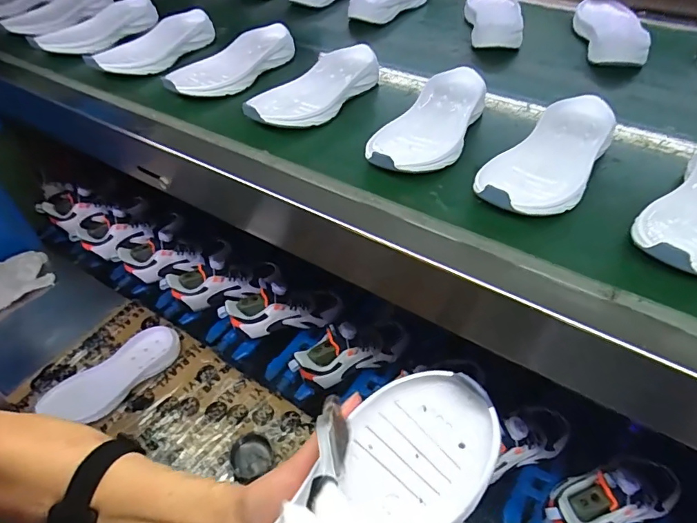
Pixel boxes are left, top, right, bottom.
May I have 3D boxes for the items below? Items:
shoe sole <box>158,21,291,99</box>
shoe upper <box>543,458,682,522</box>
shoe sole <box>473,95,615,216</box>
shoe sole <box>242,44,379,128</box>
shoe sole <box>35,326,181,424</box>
[{"bbox_3d":[-0.161,-0.280,0.633,0.090,0.026,0.204,31,56,24],"label":"shoe sole"},{"bbox_3d":[0.344,0.297,0.580,0.203,0.082,0.076,-13,50,-11],"label":"shoe upper"},{"bbox_3d":[0.203,-0.104,0.456,0.091,0.034,0.202,30,55,23],"label":"shoe sole"},{"bbox_3d":[-0.040,-0.218,0.571,0.084,0.031,0.199,31,56,24],"label":"shoe sole"},{"bbox_3d":[-0.374,0.184,0.731,0.212,0.032,0.083,-35,58,-27],"label":"shoe sole"}]

